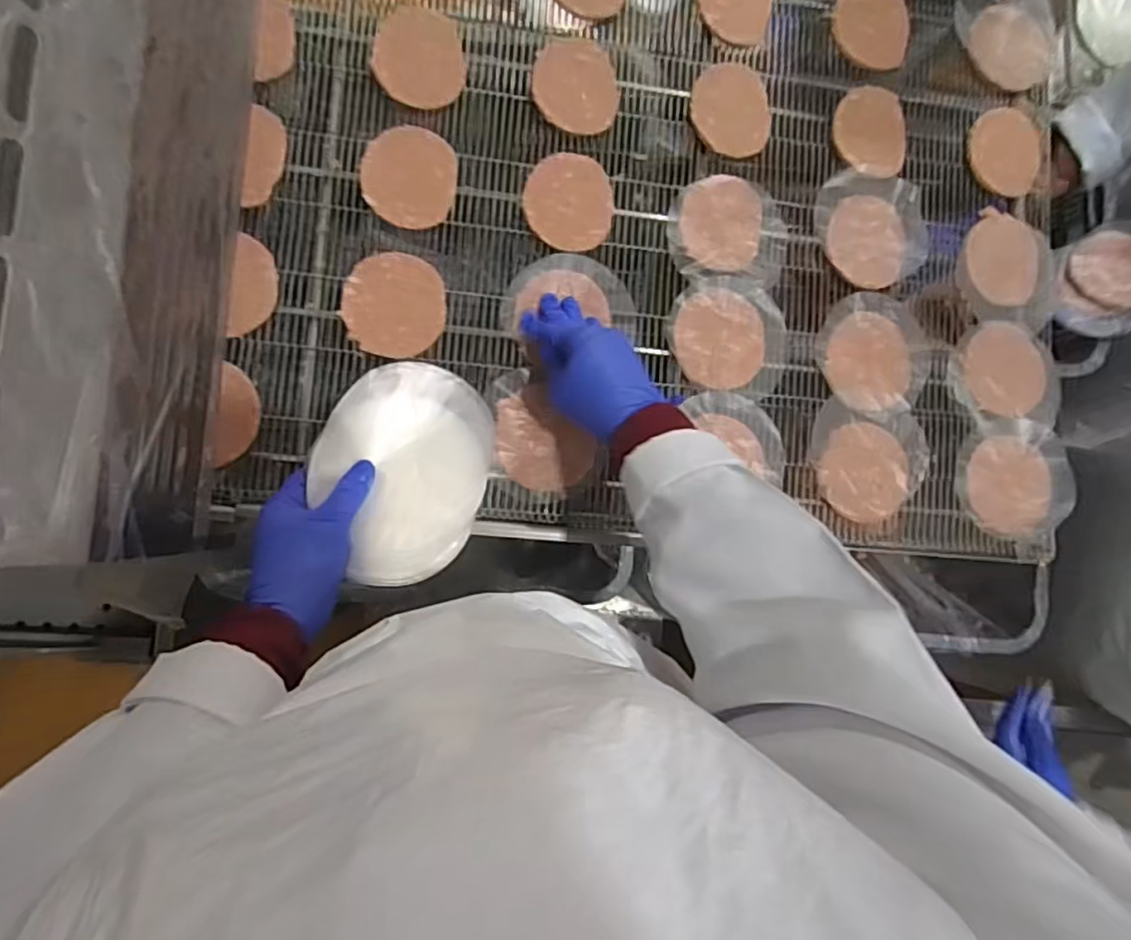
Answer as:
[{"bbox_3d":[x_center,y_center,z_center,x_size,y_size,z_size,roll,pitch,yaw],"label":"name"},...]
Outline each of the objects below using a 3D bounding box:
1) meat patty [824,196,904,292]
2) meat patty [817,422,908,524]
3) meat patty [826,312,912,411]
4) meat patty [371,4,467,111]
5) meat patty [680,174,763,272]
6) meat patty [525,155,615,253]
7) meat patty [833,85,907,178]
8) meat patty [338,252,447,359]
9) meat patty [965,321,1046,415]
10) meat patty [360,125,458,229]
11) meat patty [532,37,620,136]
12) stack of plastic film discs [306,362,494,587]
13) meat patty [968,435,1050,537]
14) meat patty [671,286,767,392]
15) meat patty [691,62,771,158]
[{"bbox_3d":[0.296,-0.223,0.644,0.080,0.008,0.083,0,89,-5],"label":"meat patty"},{"bbox_3d":[0.285,0.003,0.624,0.082,0.012,0.090,0,89,-5],"label":"meat patty"},{"bbox_3d":[0.295,-0.105,0.633,0.085,0.009,0.092,0,89,-5],"label":"meat patty"},{"bbox_3d":[-0.132,-0.379,0.603,0.080,0.011,0.093,7,89,-5],"label":"meat patty"},{"bbox_3d":[0.151,-0.238,0.631,0.079,0.008,0.092,12,88,-5],"label":"meat patty"},{"bbox_3d":[0.004,-0.250,0.611,0.081,0.010,0.091,6,89,-5],"label":"meat patty"},{"bbox_3d":[0.309,-0.340,0.661,0.075,0.010,0.092,0,89,-5],"label":"meat patty"},{"bbox_3d":[-0.152,-0.145,0.586,0.087,0.016,0.089,6,89,-5],"label":"meat patty"},{"bbox_3d":[0.434,-0.100,0.645,0.072,0.010,0.091,-1,90,-5],"label":"meat patty"},{"bbox_3d":[-0.141,-0.265,0.597,0.081,0.012,0.086,6,89,-5],"label":"meat patty"},{"bbox_3d":[0.010,-0.363,0.620,0.079,0.009,0.093,-1,90,-5],"label":"meat patty"},{"bbox_3d":[-0.122,0.000,0.491,0.121,0.016,0.164,16,75,-8],"label":"stack of plastic film discs"},{"bbox_3d":[0.430,0.015,0.634,0.076,0.015,0.094,13,88,-5],"label":"meat patty"},{"bbox_3d":[0.146,-0.124,0.621,0.084,0.009,0.093,6,89,-5],"label":"meat patty"},{"bbox_3d":[0.162,-0.351,0.641,0.080,0.005,0.086,8,89,-5],"label":"meat patty"}]

